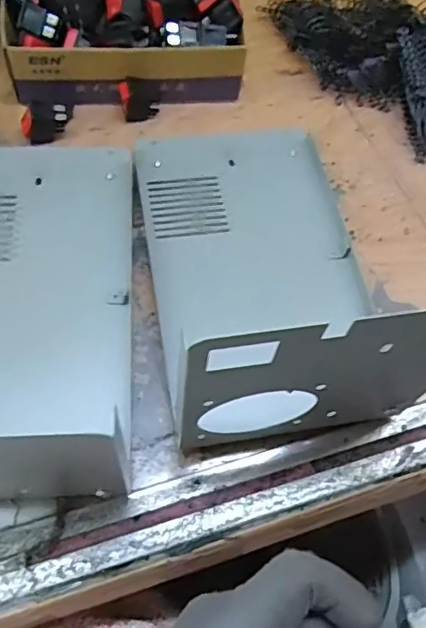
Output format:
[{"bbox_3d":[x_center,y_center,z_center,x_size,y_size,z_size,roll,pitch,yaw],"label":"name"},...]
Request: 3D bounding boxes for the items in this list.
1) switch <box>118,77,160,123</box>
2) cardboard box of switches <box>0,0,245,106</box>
[{"bbox_3d":[-0.066,-0.192,0.505,0.032,0.035,0.020,-3,62,-6],"label":"switch"},{"bbox_3d":[-0.083,-0.282,0.521,0.210,0.081,0.180,-6,63,-7],"label":"cardboard box of switches"}]

